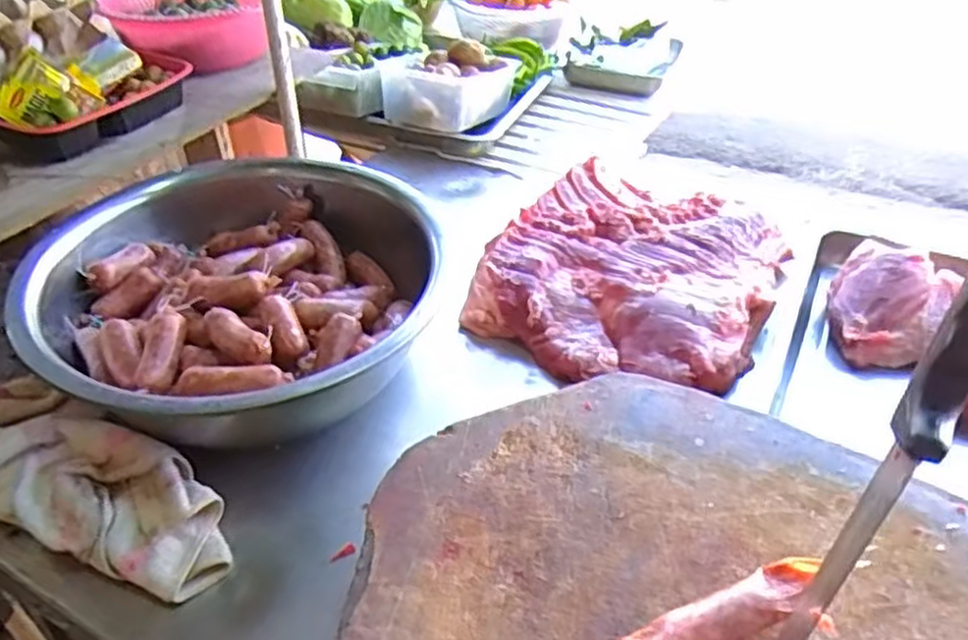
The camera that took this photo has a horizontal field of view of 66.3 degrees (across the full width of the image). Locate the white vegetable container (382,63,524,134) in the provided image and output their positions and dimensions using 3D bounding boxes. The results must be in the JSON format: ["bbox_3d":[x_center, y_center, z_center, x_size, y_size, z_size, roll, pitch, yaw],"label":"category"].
[{"bbox_3d":[-0.042,-0.373,1.156,0.131,0.082,0.237,21,45,22],"label":"white vegetable container"}]

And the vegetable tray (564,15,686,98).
[{"bbox_3d":[0.252,-0.484,1.365,0.187,0.063,0.201,17,44,19],"label":"vegetable tray"}]

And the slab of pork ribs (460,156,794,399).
[{"bbox_3d":[0.163,-0.054,0.821,0.292,0.056,0.303,20,44,21],"label":"slab of pork ribs"}]

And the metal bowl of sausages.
[{"bbox_3d":[-0.233,-0.036,0.707,0.359,0.111,0.387,0,41,0],"label":"metal bowl of sausages"}]

